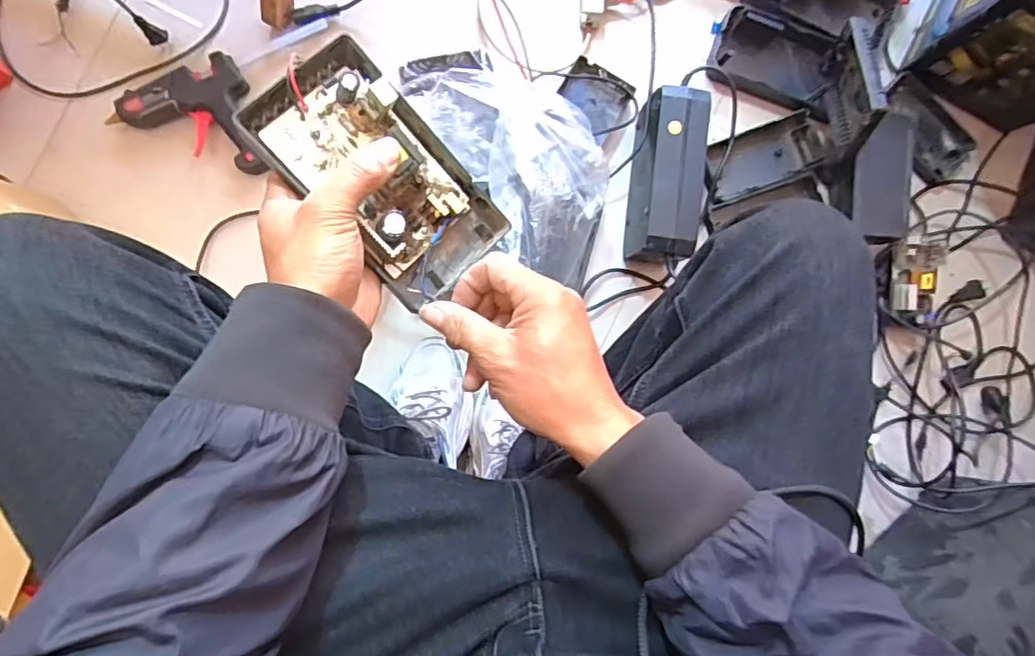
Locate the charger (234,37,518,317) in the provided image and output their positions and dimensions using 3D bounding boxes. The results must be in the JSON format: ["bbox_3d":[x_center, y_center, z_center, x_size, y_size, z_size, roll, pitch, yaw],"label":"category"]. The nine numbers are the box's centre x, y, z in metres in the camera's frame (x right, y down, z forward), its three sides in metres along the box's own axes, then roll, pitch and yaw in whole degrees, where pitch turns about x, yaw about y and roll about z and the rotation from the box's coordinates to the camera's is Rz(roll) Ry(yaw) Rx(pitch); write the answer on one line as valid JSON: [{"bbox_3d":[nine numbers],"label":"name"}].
[{"bbox_3d":[-0.091,-0.102,0.385,0.099,0.043,0.171,-46,107,-13],"label":"charger"}]

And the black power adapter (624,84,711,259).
[{"bbox_3d":[0.196,-0.195,0.749,0.077,0.090,0.213,7,89,-4],"label":"black power adapter"}]

